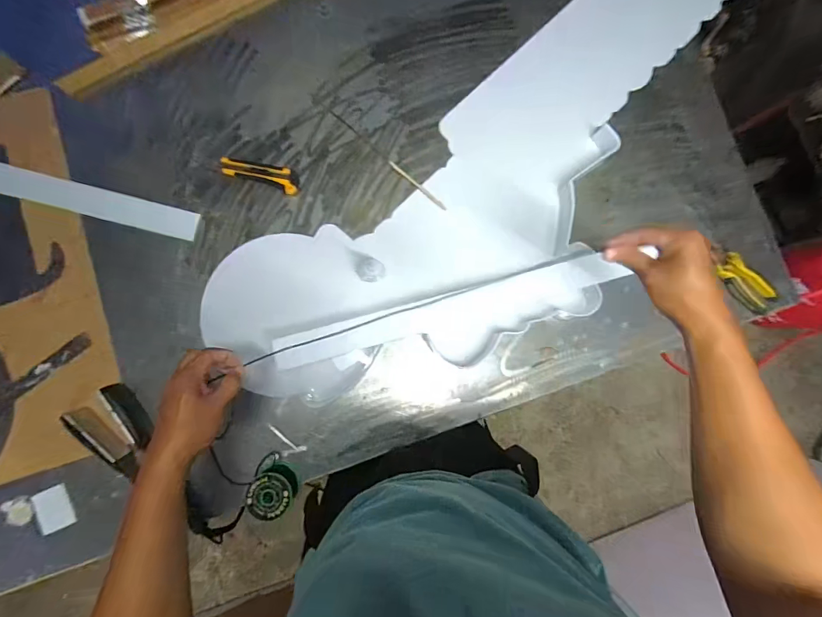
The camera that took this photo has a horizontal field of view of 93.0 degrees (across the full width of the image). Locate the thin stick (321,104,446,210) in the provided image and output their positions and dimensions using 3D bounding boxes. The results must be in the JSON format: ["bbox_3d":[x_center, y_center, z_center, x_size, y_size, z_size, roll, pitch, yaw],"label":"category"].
[{"bbox_3d":[-0.050,-0.279,0.718,0.293,0.009,0.014,40,83,0],"label":"thin stick"}]

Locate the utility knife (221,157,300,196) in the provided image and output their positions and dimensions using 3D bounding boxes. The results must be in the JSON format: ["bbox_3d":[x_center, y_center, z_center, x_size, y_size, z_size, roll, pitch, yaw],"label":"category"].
[{"bbox_3d":[-0.264,-0.239,0.689,0.135,0.011,0.045,17,83,-3],"label":"utility knife"}]

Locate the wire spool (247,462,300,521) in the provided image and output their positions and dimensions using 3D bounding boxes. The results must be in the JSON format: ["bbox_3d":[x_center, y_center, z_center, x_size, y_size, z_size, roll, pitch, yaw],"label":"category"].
[{"bbox_3d":[-0.218,0.289,0.622,0.066,0.079,0.063,0,84,-4],"label":"wire spool"}]

